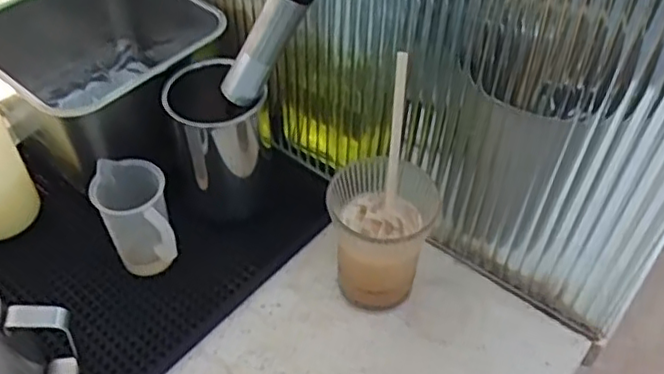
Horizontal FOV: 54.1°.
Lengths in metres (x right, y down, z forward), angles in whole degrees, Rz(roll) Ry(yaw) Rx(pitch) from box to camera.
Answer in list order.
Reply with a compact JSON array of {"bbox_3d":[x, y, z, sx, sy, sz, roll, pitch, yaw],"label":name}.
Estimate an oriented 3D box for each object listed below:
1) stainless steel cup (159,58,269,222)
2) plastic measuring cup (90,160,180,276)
[{"bbox_3d":[-0.097,-0.034,0.574,0.082,0.141,0.072,-7,48,-9],"label":"stainless steel cup"},{"bbox_3d":[-0.158,0.033,0.532,0.055,0.094,0.072,-10,49,-12],"label":"plastic measuring cup"}]

